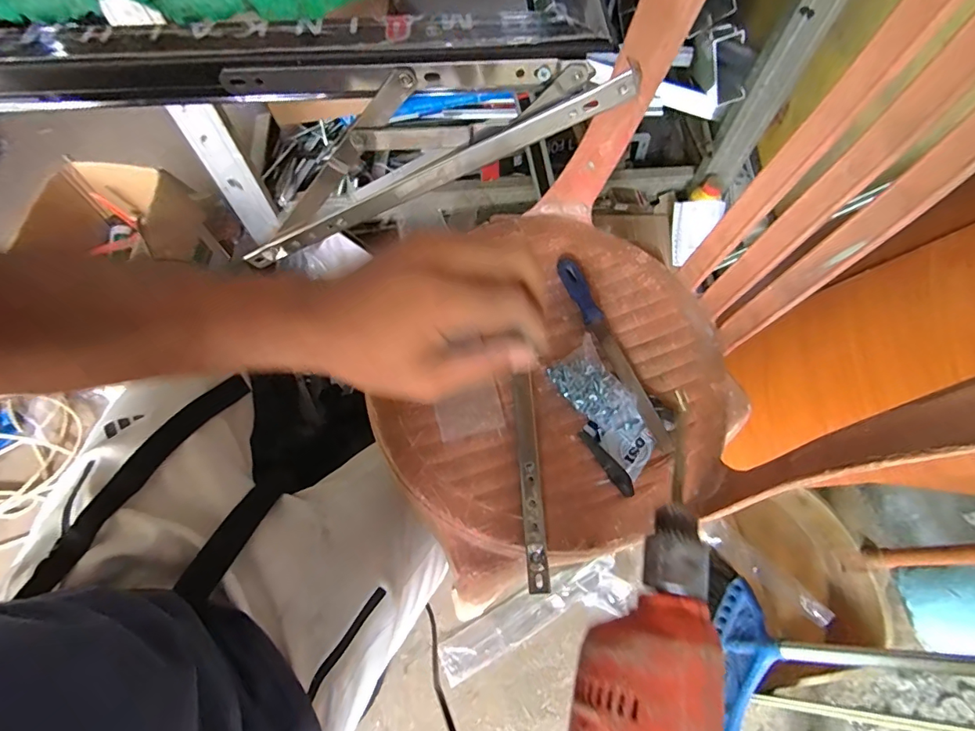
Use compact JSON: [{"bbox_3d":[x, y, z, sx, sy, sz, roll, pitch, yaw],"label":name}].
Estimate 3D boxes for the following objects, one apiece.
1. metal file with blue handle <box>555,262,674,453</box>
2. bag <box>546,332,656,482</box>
[{"bbox_3d":[0.129,-0.020,0.485,0.024,0.020,0.236,-20,67,-9],"label":"metal file with blue handle"},{"bbox_3d":[0.120,0.041,0.458,0.056,0.019,0.131,-29,69,-13],"label":"bag"}]

